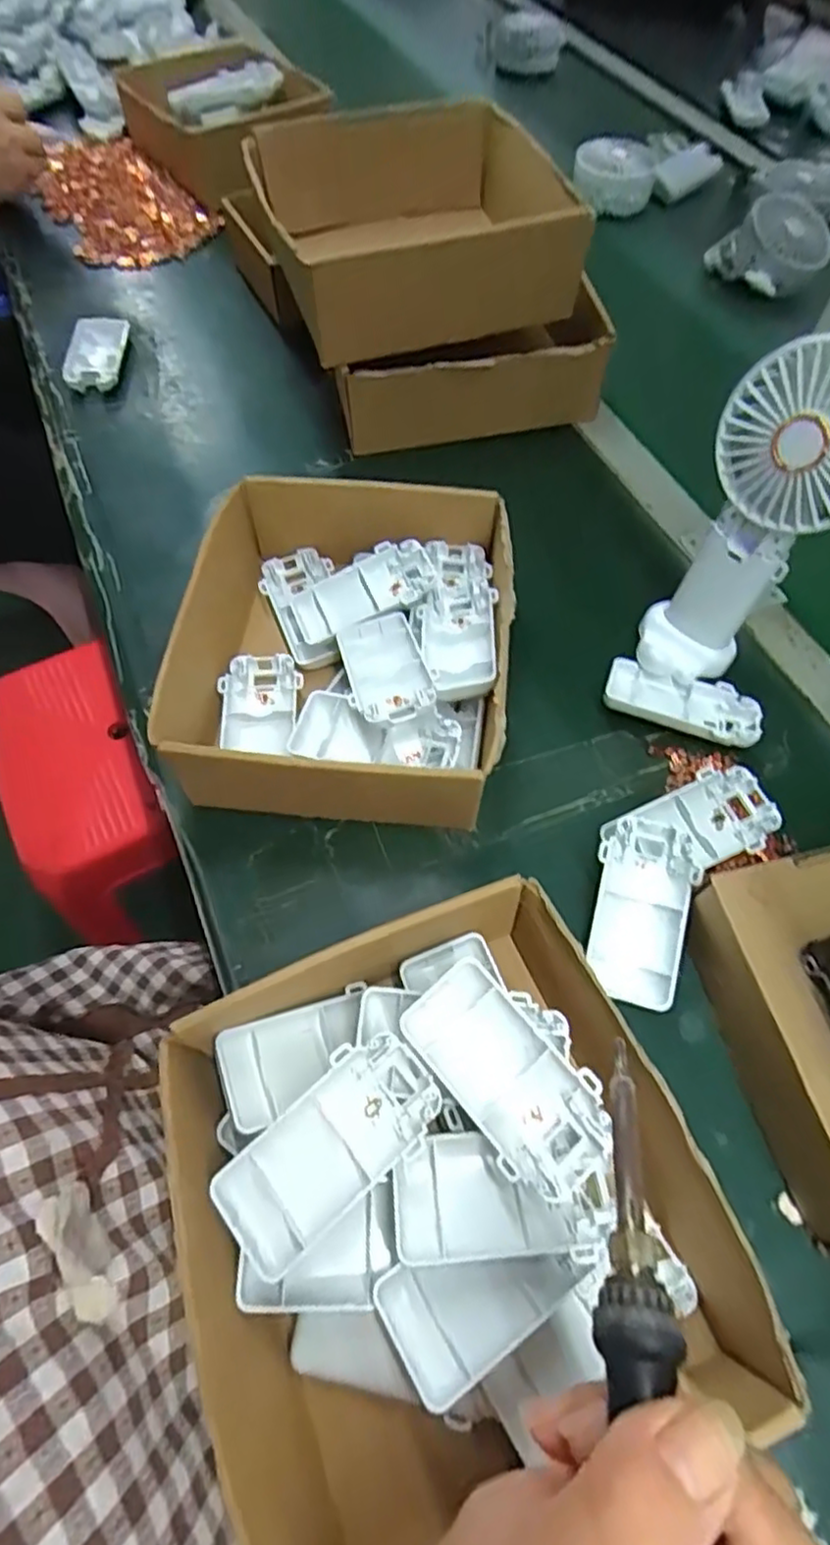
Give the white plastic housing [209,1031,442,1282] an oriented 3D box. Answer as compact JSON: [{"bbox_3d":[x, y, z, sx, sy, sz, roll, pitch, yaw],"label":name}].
[{"bbox_3d":[-0.035,0.155,0.282,0.095,0.014,0.047,-40,70,-19],"label":"white plastic housing"}]

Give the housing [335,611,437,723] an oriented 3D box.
[{"bbox_3d":[-0.018,-0.061,0.403,0.046,0.016,0.094,-14,47,-8],"label":"housing"}]

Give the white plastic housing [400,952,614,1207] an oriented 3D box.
[{"bbox_3d":[0.040,0.130,0.290,0.048,0.016,0.094,-37,68,-18],"label":"white plastic housing"}]

